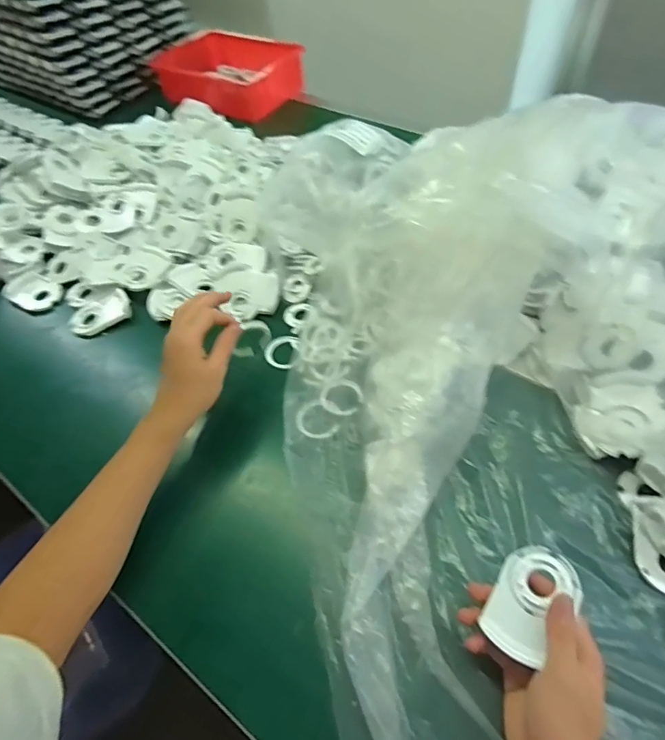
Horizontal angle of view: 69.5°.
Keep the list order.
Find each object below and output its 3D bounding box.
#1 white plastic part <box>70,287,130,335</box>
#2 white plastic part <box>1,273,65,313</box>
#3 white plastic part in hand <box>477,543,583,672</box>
[{"bbox_3d":[-0.330,-0.082,0.680,0.085,0.015,0.062,-21,54,-11],"label":"white plastic part"},{"bbox_3d":[-0.450,-0.117,0.729,0.083,0.019,0.061,26,59,23],"label":"white plastic part"},{"bbox_3d":[0.156,0.179,0.374,0.056,0.018,0.081,28,59,24],"label":"white plastic part in hand"}]

